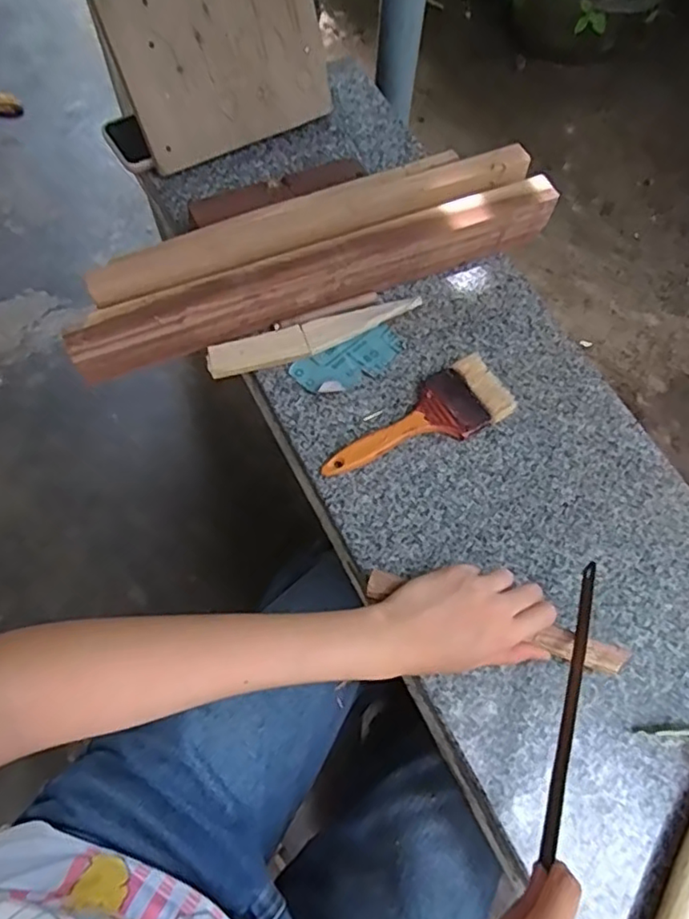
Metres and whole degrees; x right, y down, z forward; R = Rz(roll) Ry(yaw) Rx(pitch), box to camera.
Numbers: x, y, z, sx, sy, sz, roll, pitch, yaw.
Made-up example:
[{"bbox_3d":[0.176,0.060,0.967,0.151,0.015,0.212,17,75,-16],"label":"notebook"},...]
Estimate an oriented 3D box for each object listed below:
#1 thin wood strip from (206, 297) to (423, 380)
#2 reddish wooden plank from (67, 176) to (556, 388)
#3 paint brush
[{"bbox_3d":[-0.025,-0.118,0.573,0.211,0.010,0.035,-18,69,-10],"label":"thin wood strip"},{"bbox_3d":[-0.015,-0.176,0.574,0.473,0.059,0.043,-22,70,-12],"label":"reddish wooden plank"},{"bbox_3d":[0.066,-0.032,0.542,0.185,0.013,0.067,-29,72,-14],"label":"paint brush"}]

